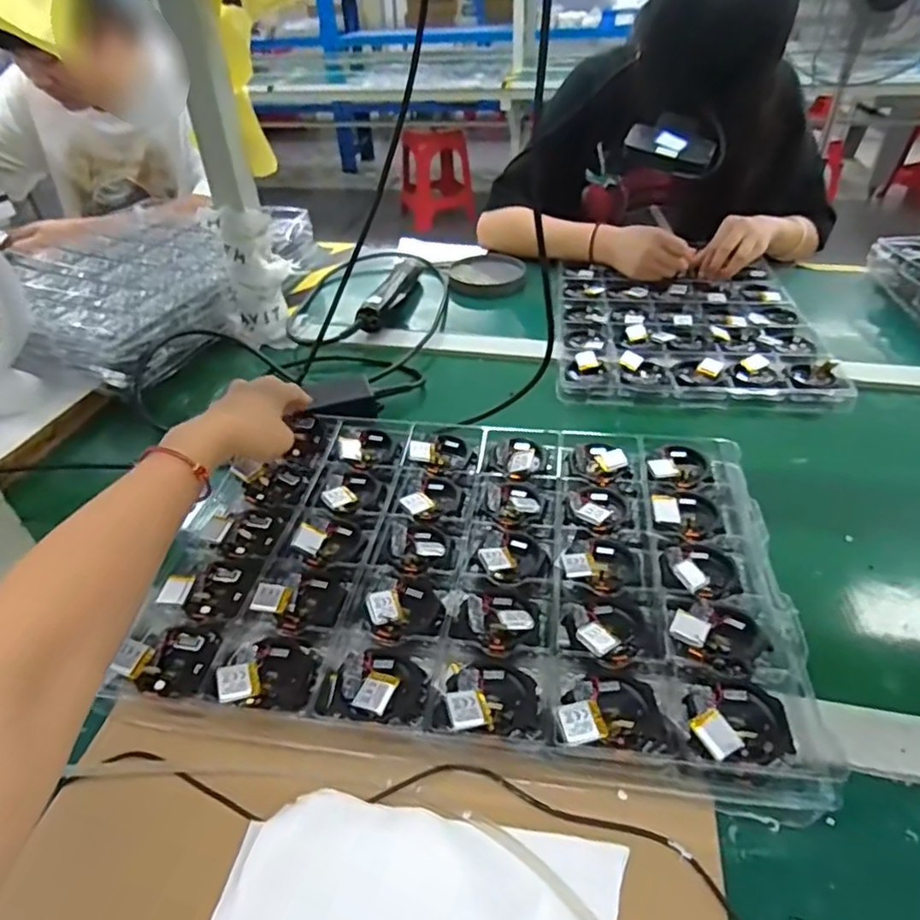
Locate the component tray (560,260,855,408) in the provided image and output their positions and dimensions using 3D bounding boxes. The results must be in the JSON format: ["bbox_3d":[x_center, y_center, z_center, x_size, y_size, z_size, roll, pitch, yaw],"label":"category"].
[{"bbox_3d":[0.280,-0.170,0.779,0.300,0.025,0.338,3,38,7],"label":"component tray"}]

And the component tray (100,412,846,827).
[{"bbox_3d":[0.009,0.068,0.459,0.430,0.031,0.303,5,39,9],"label":"component tray"}]

